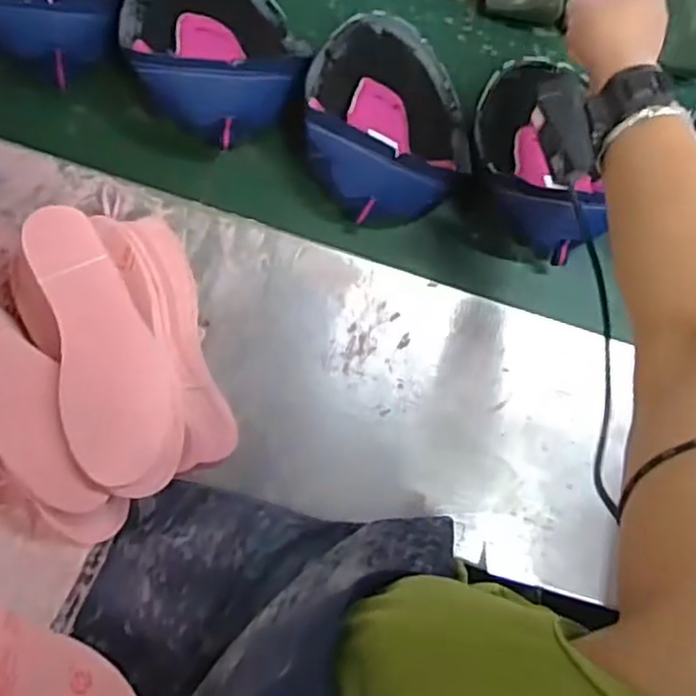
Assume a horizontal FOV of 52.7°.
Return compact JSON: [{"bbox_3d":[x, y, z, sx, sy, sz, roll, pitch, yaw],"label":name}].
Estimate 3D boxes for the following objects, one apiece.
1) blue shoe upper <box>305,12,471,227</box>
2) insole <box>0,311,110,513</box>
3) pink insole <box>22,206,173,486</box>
[{"bbox_3d":[0.036,-0.219,0.649,0.160,0.075,0.198,-5,84,-9],"label":"blue shoe upper"},{"bbox_3d":[-0.246,0.031,0.512,0.067,0.009,0.204,-36,86,1],"label":"insole"},{"bbox_3d":[-0.179,-0.004,0.516,0.074,0.018,0.199,-12,90,-10],"label":"pink insole"}]

